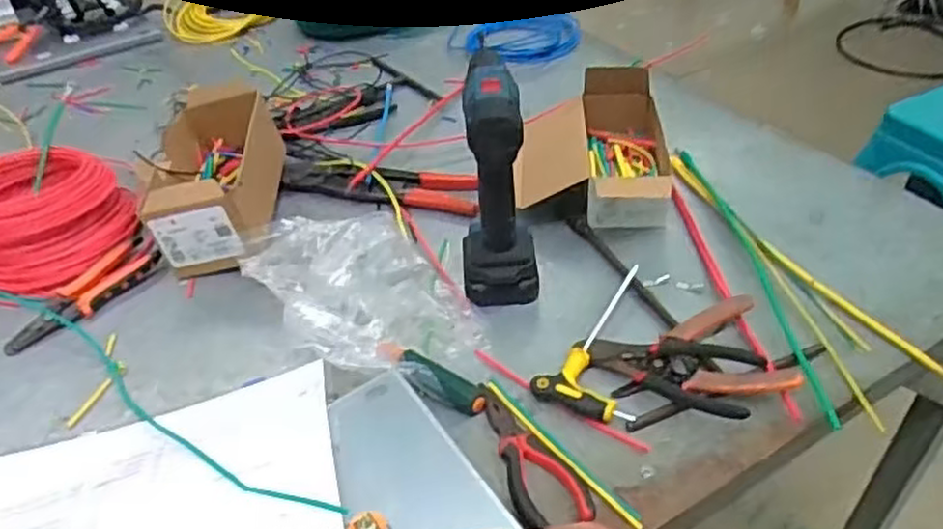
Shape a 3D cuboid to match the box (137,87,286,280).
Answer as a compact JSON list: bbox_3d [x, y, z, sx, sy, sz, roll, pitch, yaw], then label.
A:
[{"bbox_3d":[-0.292,-0.106,0.856,0.128,0.103,0.266,-9,40,-5],"label":"box"}]

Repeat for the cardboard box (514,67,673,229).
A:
[{"bbox_3d":[0.136,-0.137,0.867,0.173,0.091,0.209,2,41,7],"label":"cardboard box"}]

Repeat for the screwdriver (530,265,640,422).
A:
[{"bbox_3d":[0.120,0.068,0.678,0.084,0.028,0.174,12,43,19],"label":"screwdriver"}]

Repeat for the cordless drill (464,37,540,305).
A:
[{"bbox_3d":[0.023,-0.083,0.714,0.071,0.219,0.154,-4,40,1],"label":"cordless drill"}]

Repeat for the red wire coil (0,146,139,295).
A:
[{"bbox_3d":[-0.499,-0.060,0.847,0.204,0.067,0.164,21,47,27],"label":"red wire coil"}]

